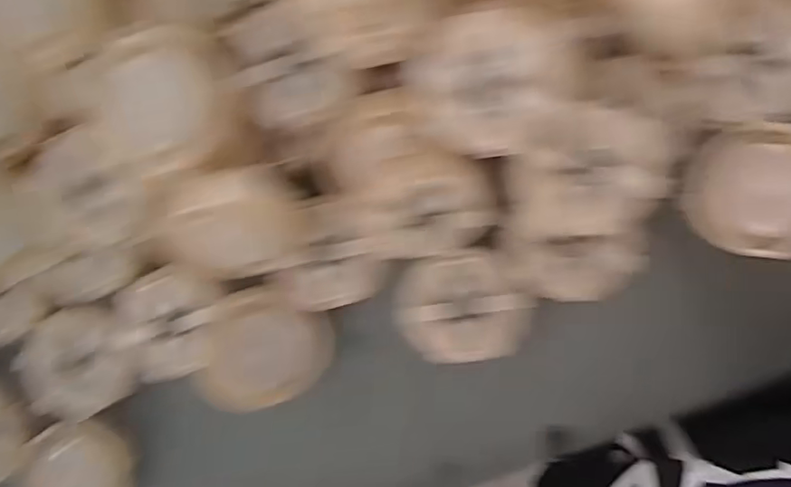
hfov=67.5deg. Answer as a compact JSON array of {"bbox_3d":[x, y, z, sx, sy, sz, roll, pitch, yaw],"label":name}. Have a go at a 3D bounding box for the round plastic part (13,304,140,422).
[{"bbox_3d":[-0.181,0.069,0.329,0.062,0.013,0.058,1,96,7],"label":"round plastic part"}]

